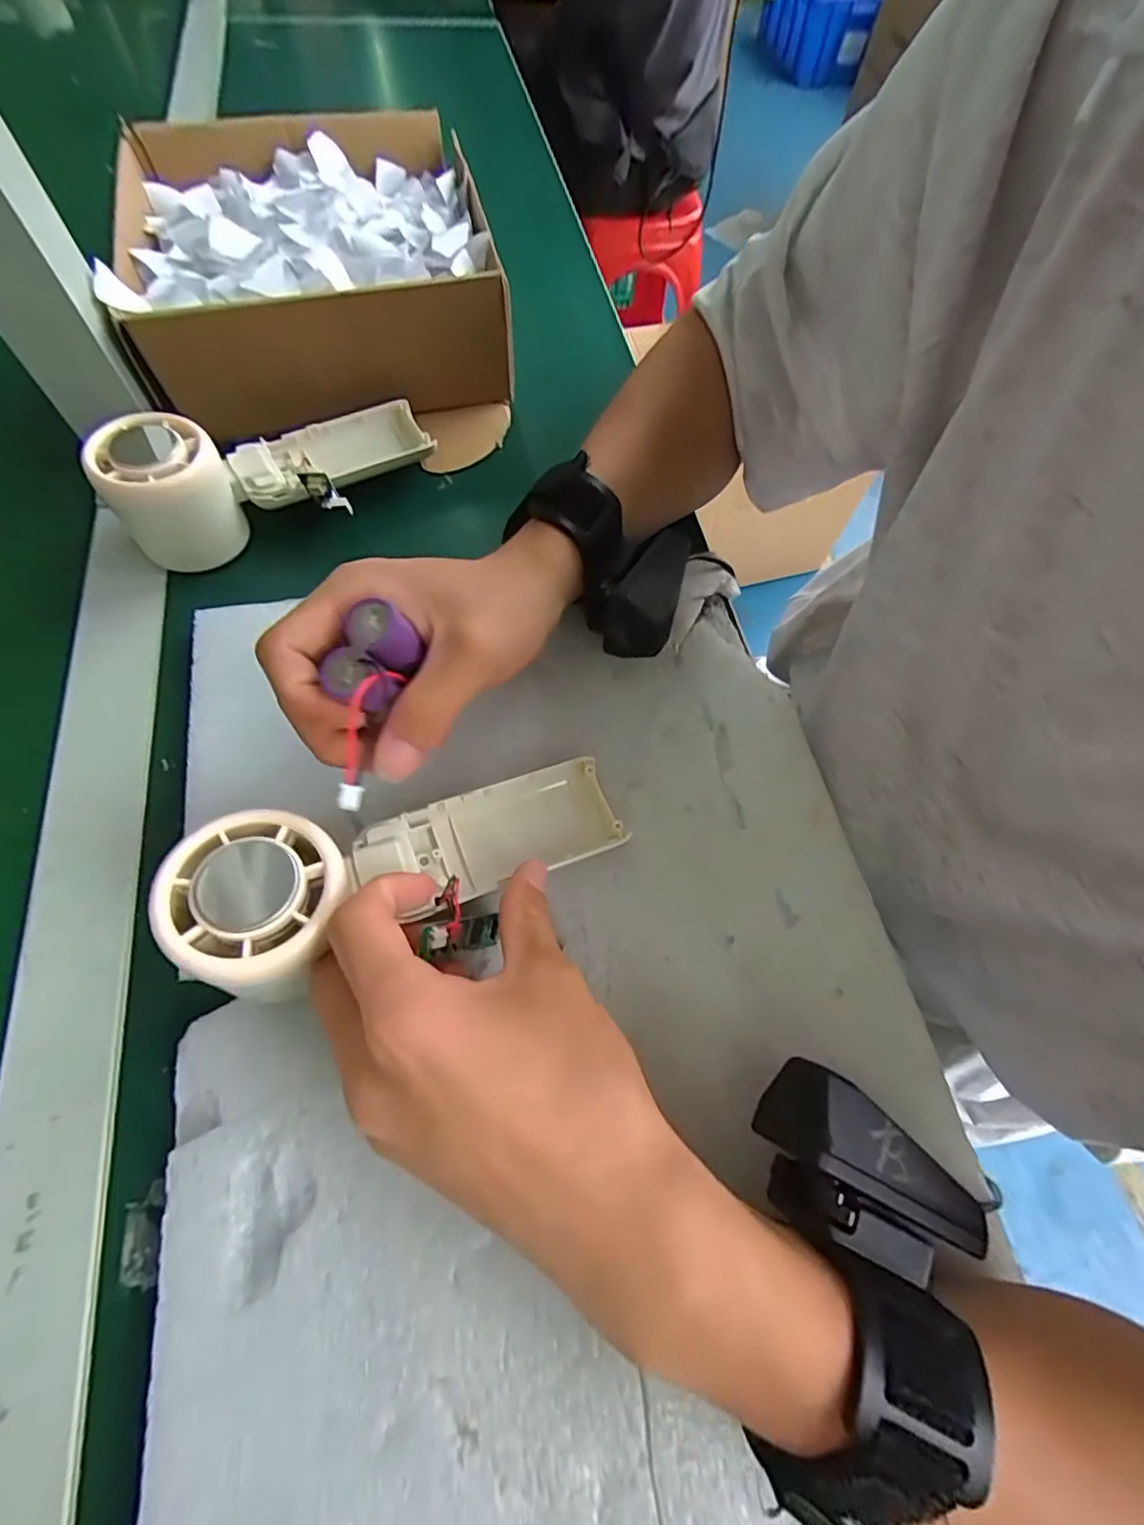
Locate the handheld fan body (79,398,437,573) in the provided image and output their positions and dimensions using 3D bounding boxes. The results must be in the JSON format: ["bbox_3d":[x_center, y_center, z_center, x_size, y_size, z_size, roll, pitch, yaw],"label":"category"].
[{"bbox_3d":[-0.153,-0.157,0.311,0.159,0.053,0.060,-27,69,-15],"label":"handheld fan body"}]

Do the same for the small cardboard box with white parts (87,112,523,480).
[{"bbox_3d":[-0.161,-0.317,0.375,0.211,0.072,0.223,-16,67,-10],"label":"small cardboard box with white parts"}]

